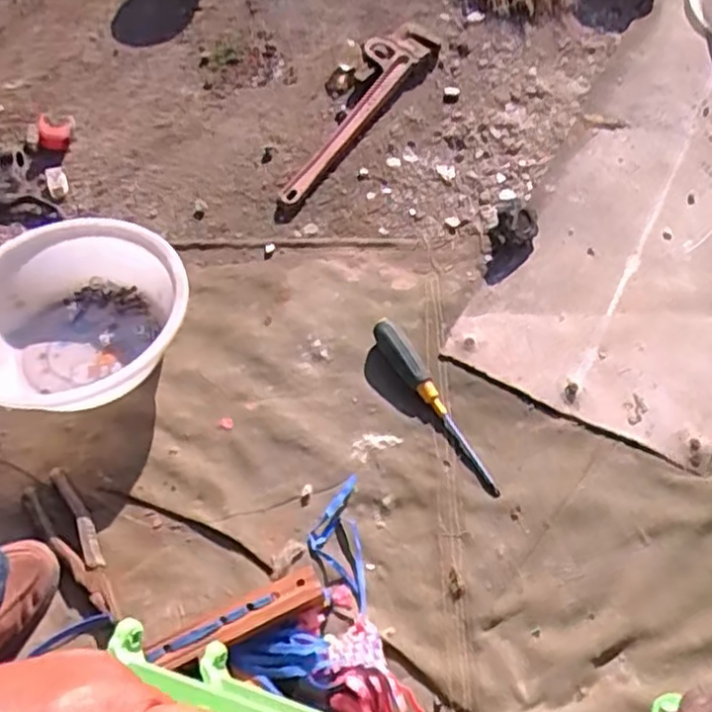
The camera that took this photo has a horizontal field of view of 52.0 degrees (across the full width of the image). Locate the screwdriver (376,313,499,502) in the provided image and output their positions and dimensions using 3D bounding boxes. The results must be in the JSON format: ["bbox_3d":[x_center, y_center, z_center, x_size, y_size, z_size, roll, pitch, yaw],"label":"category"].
[{"bbox_3d":[0.089,0.047,0.776,0.027,0.022,0.229,-29,62,-15],"label":"screwdriver"}]

